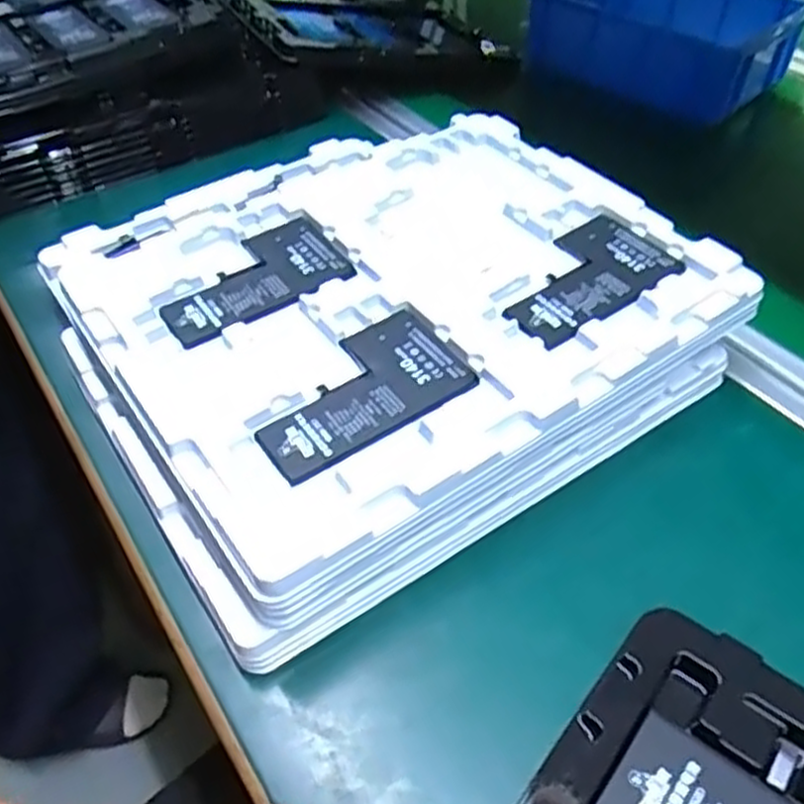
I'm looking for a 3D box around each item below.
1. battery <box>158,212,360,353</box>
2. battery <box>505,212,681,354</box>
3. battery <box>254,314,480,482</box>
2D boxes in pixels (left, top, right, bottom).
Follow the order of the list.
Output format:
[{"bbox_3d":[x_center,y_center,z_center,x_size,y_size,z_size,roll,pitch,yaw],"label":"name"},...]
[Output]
[{"bbox_3d":[-0.077,-0.063,0.378,0.095,0.005,0.065,-24,50,-20],"label":"battery"},{"bbox_3d":[0.090,-0.063,0.369,0.098,0.004,0.057,-32,53,-26],"label":"battery"},{"bbox_3d":[-0.019,-0.005,0.325,0.095,0.006,0.059,-28,51,-23],"label":"battery"}]

